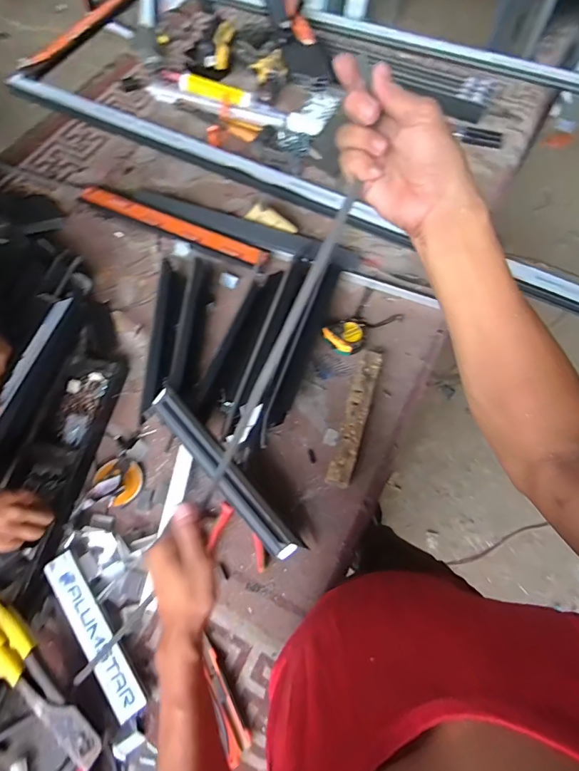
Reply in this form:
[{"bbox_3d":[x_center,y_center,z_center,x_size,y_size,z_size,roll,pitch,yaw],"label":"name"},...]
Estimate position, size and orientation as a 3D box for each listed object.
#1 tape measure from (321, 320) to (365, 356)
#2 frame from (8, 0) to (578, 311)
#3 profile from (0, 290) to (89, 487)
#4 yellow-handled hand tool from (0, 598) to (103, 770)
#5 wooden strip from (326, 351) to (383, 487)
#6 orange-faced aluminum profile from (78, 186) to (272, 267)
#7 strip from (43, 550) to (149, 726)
[{"bbox_3d":[0.116,-0.099,0.828,0.074,0.041,0.075,-35,68,-15],"label":"tape measure"},{"bbox_3d":[0.272,-0.770,1.111,1.892,0.091,0.907,26,69,10],"label":"frame"},{"bbox_3d":[-0.457,-0.001,0.729,0.030,0.071,0.382,11,64,6],"label":"profile"},{"bbox_3d":[-0.345,0.399,0.557,0.254,0.055,0.051,41,71,19],"label":"yellow-handled hand tool"},{"bbox_3d":[0.121,0.057,0.756,0.040,0.040,0.267,16,65,8],"label":"wooden strip"},{"bbox_3d":[-0.259,-0.351,0.917,0.462,0.046,0.035,22,66,11],"label":"orange-faced aluminum profile"},{"bbox_3d":[-0.289,0.359,0.601,0.042,0.007,0.246,-35,68,-15],"label":"strip"}]

